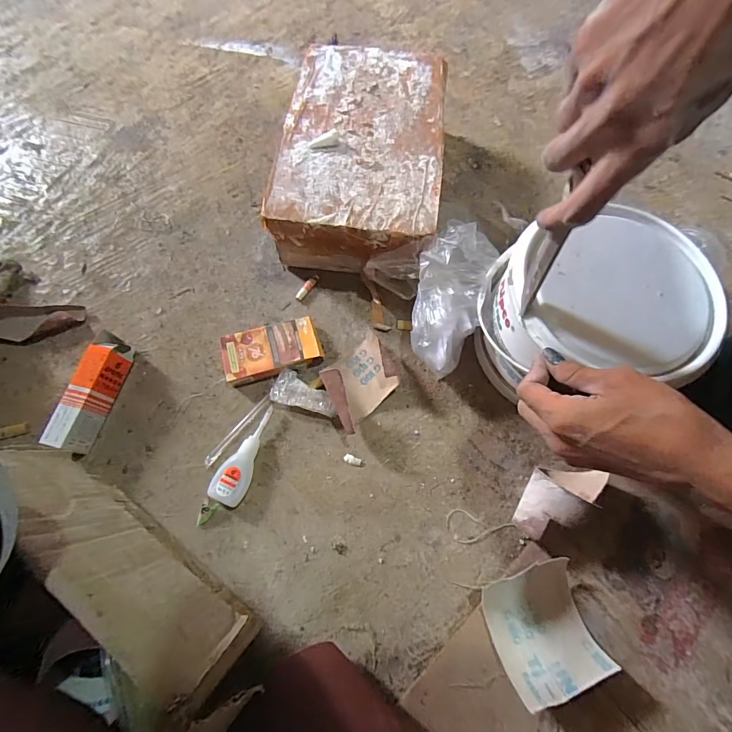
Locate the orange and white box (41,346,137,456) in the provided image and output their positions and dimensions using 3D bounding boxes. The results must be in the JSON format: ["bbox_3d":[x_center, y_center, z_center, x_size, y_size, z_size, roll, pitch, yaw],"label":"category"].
[{"bbox_3d":[-0.277,0.027,0.395,0.027,0.039,0.114,14,69,3],"label":"orange and white box"}]

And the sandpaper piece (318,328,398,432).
[{"bbox_3d":[-0.004,0.010,0.406,0.094,0.043,0.075,-36,74,-15],"label":"sandpaper piece"}]

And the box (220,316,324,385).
[{"bbox_3d":[-0.104,-0.019,0.428,0.103,0.018,0.058,-19,70,-10],"label":"box"}]

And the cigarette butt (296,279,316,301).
[{"bbox_3d":[-0.071,-0.091,0.460,0.009,0.006,0.032,31,70,9],"label":"cigarette butt"}]

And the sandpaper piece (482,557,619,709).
[{"bbox_3d":[0.151,0.219,0.330,0.089,0.029,0.088,-15,70,-8],"label":"sandpaper piece"}]

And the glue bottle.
[{"bbox_3d":[-0.118,0.088,0.389,0.033,0.015,0.100,23,69,7],"label":"glue bottle"}]

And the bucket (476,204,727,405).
[{"bbox_3d":[0.210,-0.042,0.376,0.174,0.120,0.148,-12,69,-7],"label":"bucket"}]

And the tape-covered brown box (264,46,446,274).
[{"bbox_3d":[-0.003,-0.246,0.472,0.175,0.092,0.273,7,68,0],"label":"tape-covered brown box"}]

